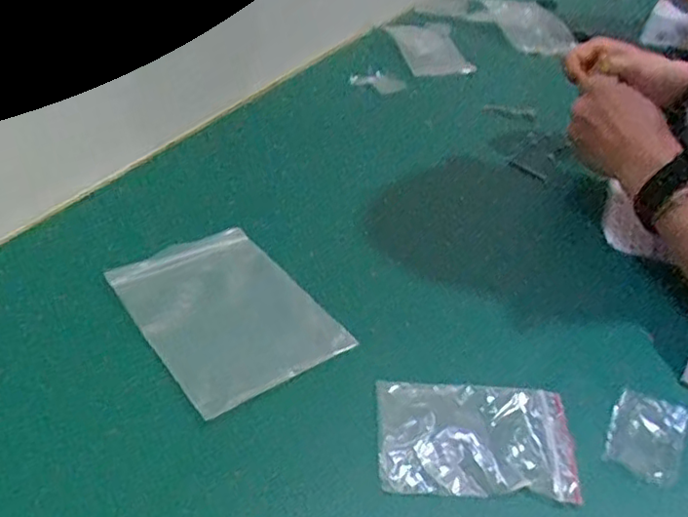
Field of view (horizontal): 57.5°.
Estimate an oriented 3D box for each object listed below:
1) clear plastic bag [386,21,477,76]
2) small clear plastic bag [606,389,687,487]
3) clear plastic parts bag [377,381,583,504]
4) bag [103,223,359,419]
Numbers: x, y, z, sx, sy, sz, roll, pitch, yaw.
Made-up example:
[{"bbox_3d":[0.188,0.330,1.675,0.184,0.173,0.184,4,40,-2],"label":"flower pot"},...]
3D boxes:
[{"bbox_3d":[0.118,-0.289,0.853,0.084,0.026,0.172,-5,38,-11],"label":"clear plastic bag"},{"bbox_3d":[0.186,0.105,0.383,0.040,0.010,0.064,22,41,23],"label":"small clear plastic bag"},{"bbox_3d":[0.078,0.106,0.377,0.113,0.010,0.076,4,37,0],"label":"clear plastic parts bag"},{"bbox_3d":[-0.089,0.033,0.461,0.117,0.010,0.179,-23,45,-30],"label":"bag"}]

